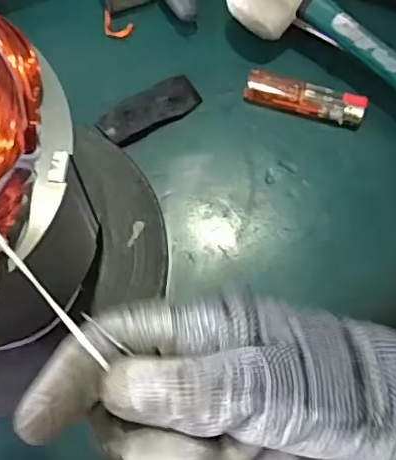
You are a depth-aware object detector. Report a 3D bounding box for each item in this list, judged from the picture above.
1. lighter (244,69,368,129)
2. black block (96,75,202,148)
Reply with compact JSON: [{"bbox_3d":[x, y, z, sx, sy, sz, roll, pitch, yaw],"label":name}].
[{"bbox_3d":[0.077,-0.095,0.419,0.084,0.013,0.021,17,74,5],"label":"lighter"},{"bbox_3d":[-0.034,-0.086,0.417,0.072,0.008,0.031,-36,77,-10],"label":"black block"}]

